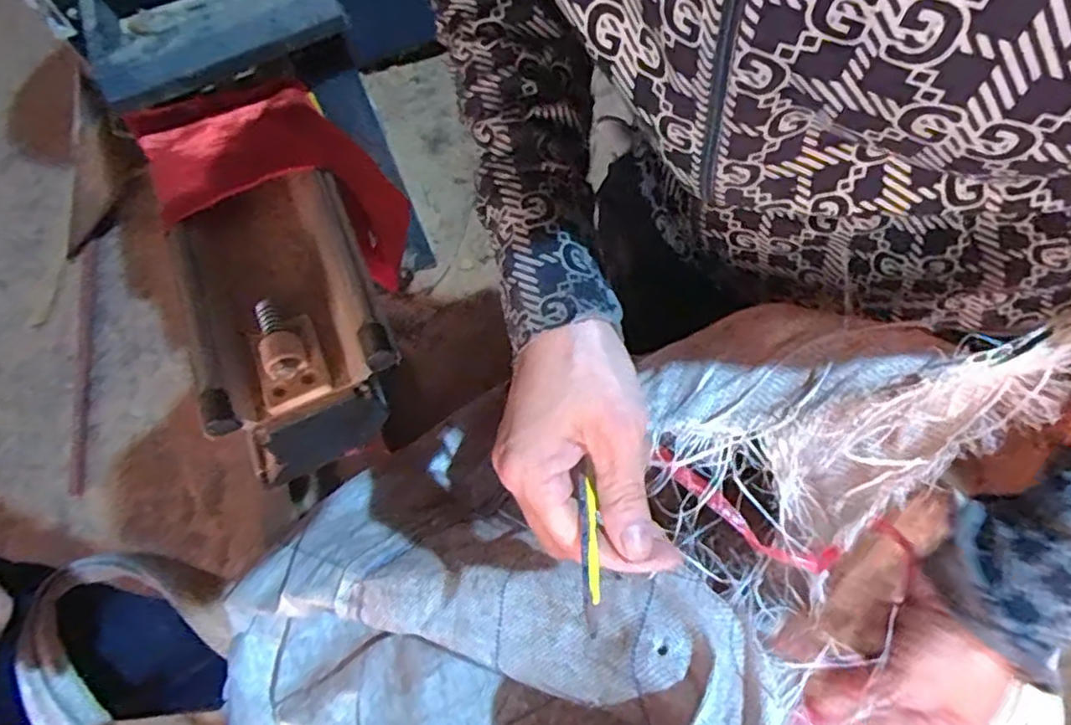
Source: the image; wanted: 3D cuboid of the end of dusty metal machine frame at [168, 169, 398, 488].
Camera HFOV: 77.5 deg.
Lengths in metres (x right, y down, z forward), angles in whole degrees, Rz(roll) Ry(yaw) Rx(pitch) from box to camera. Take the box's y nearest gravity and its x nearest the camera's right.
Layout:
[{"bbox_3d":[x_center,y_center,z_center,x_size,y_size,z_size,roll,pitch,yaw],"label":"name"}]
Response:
[{"bbox_3d":[-0.208,-0.038,0.572,0.155,0.102,0.229,-24,63,-4],"label":"end of dusty metal machine frame"}]

